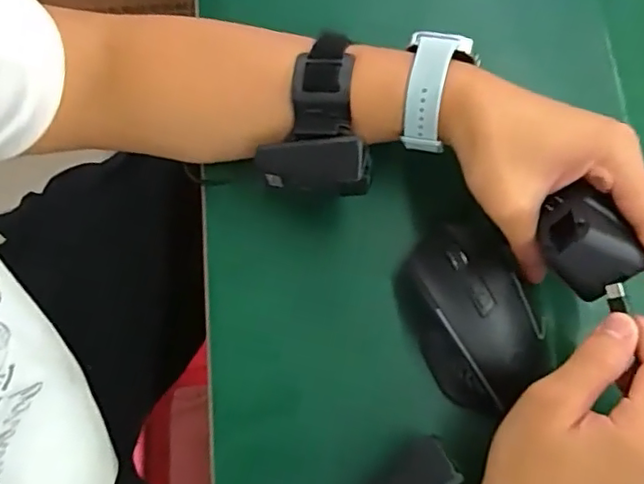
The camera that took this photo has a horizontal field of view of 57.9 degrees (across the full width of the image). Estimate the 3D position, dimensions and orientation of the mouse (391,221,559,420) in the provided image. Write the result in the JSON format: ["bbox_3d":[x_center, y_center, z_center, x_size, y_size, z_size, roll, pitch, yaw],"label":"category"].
[{"bbox_3d":[0.090,0.044,0.355,0.068,0.040,0.112,-20,75,-4],"label":"mouse"}]

